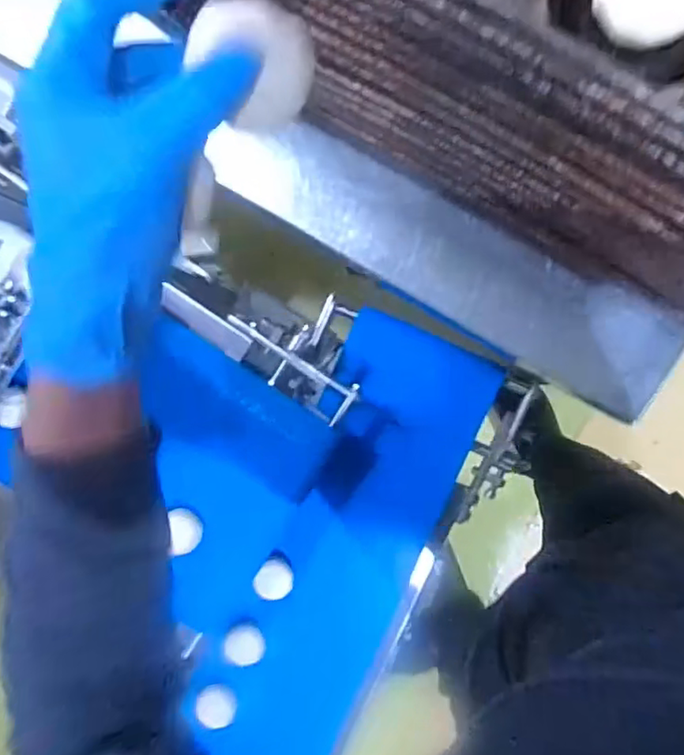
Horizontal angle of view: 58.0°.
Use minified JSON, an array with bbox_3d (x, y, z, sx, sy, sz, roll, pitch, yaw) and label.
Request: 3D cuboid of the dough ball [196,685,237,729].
[{"bbox_3d":[-0.160,0.422,0.793,0.051,0.020,0.049,0,89,10],"label":"dough ball"}]

